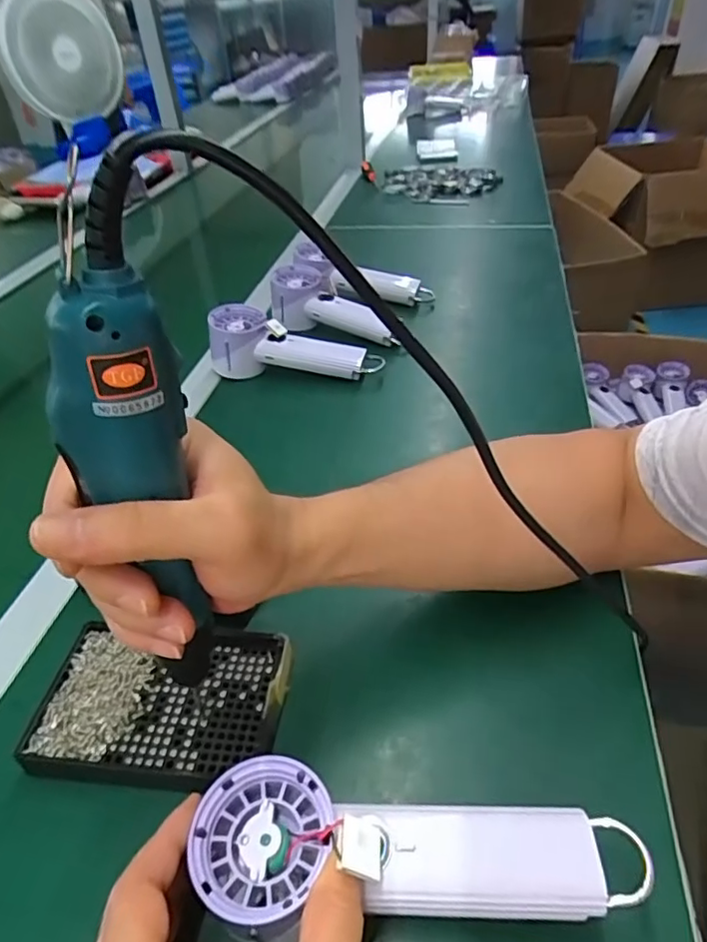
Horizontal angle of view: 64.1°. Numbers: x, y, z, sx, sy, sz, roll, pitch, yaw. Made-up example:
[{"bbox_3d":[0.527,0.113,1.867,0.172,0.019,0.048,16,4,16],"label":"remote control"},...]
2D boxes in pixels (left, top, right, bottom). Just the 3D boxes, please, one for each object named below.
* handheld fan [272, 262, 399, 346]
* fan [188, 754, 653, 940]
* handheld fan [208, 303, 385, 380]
[{"bbox_3d":[-0.023,-0.198,0.698,0.177,0.054,0.065,25,47,11],"label":"handheld fan"},{"bbox_3d":[0.027,0.164,0.242,0.188,0.029,0.060,4,41,2],"label":"fan"},{"bbox_3d":[-0.063,-0.134,0.628,0.190,0.074,0.060,4,42,10],"label":"handheld fan"}]

